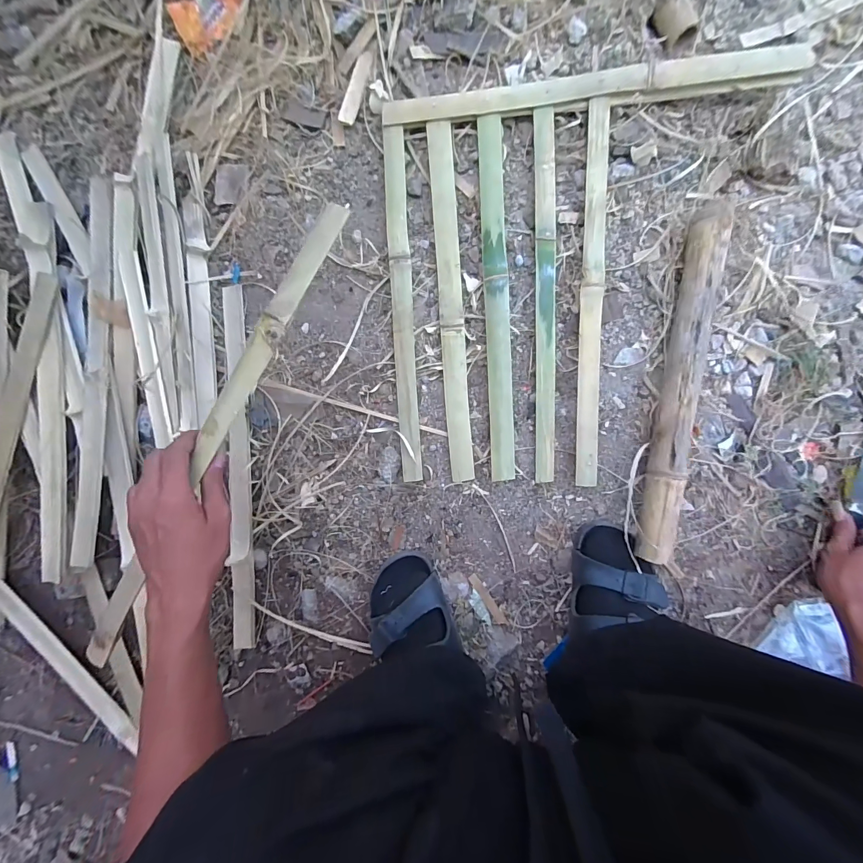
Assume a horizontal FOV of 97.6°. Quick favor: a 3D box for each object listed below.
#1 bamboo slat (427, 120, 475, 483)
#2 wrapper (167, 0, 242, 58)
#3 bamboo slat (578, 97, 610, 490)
[{"bbox_3d":[0.027,-0.165,0.502,0.032,0.006,0.464,-4,93,4],"label":"bamboo slat"},{"bbox_3d":[-0.298,-0.558,0.506,0.095,0.013,0.068,-33,90,5],"label":"wrapper"},{"bbox_3d":[0.201,-0.167,0.472,0.029,0.008,0.466,0,93,8],"label":"bamboo slat"}]

